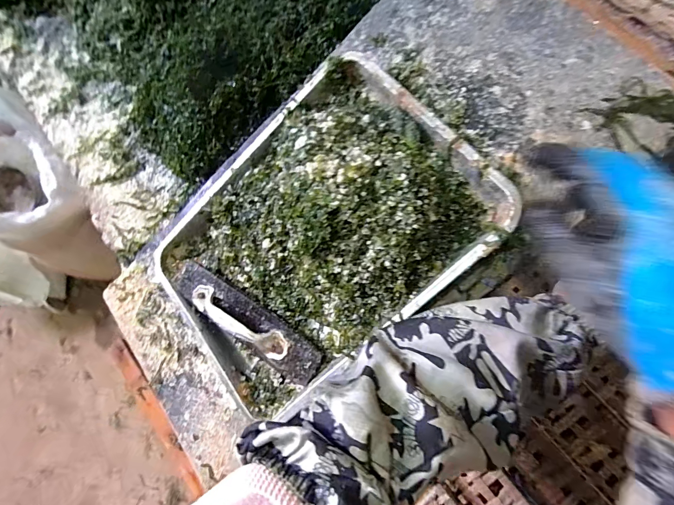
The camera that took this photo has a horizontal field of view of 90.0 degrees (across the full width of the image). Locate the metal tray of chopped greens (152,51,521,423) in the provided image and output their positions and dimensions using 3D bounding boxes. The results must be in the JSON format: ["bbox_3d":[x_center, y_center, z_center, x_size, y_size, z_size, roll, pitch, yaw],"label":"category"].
[{"bbox_3d":[-0.036,-0.019,0.391,0.371,0.073,0.276,-44,75,14],"label":"metal tray of chopped greens"}]

